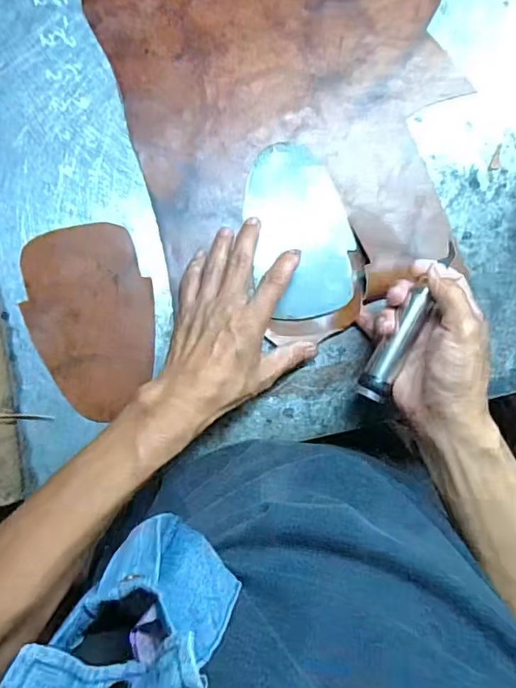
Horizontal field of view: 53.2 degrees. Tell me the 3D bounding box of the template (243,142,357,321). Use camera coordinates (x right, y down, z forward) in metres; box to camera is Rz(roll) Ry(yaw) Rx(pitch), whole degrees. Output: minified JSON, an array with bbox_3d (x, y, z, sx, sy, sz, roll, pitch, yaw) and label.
[{"bbox_3d":[0.039,-0.102,0.462,0.086,0.006,0.152,-12,88,-5],"label":"template"}]

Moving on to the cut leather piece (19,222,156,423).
[{"bbox_3d":[-0.140,-0.021,0.442,0.101,0.005,0.161,-19,91,-7],"label":"cut leather piece"}]

